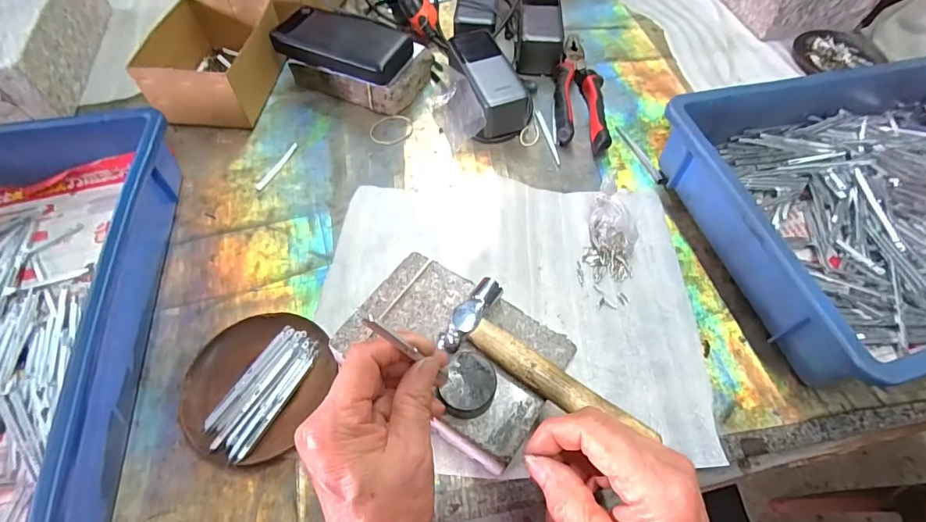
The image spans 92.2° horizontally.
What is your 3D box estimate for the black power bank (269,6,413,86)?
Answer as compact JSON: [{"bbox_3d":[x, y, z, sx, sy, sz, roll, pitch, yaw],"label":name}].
[{"bbox_3d":[-0.139,-0.255,0.515,0.153,0.032,0.070,22,59,12],"label":"black power bank"}]

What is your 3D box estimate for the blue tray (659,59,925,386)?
[{"bbox_3d":[0.439,-0.064,0.426,0.436,0.082,0.283,-13,58,-9],"label":"blue tray"}]

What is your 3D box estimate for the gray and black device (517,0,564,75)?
[{"bbox_3d":[0.101,-0.312,0.591,0.056,0.045,0.132,4,57,1],"label":"gray and black device"}]

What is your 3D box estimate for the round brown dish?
[{"bbox_3d":[-0.158,0.095,0.352,0.111,0.012,0.115,1,57,-1],"label":"round brown dish"}]

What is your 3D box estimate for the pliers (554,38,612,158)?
[{"bbox_3d":[0.143,-0.213,0.549,0.060,0.025,0.212,4,57,1],"label":"pliers"}]

